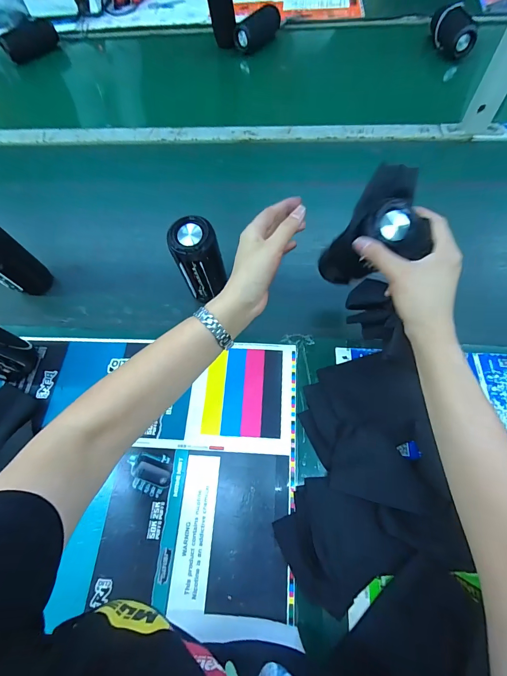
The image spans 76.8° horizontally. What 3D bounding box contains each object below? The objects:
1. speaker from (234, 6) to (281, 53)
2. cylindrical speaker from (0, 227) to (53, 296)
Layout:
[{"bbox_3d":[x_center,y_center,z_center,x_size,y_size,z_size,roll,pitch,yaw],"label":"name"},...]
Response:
[{"bbox_3d":[0.016,-0.824,0.849,0.054,0.056,0.145,36,70,15],"label":"speaker"},{"bbox_3d":[-0.392,-0.121,0.503,0.059,0.150,0.050,-8,65,-4],"label":"cylindrical speaker"}]

